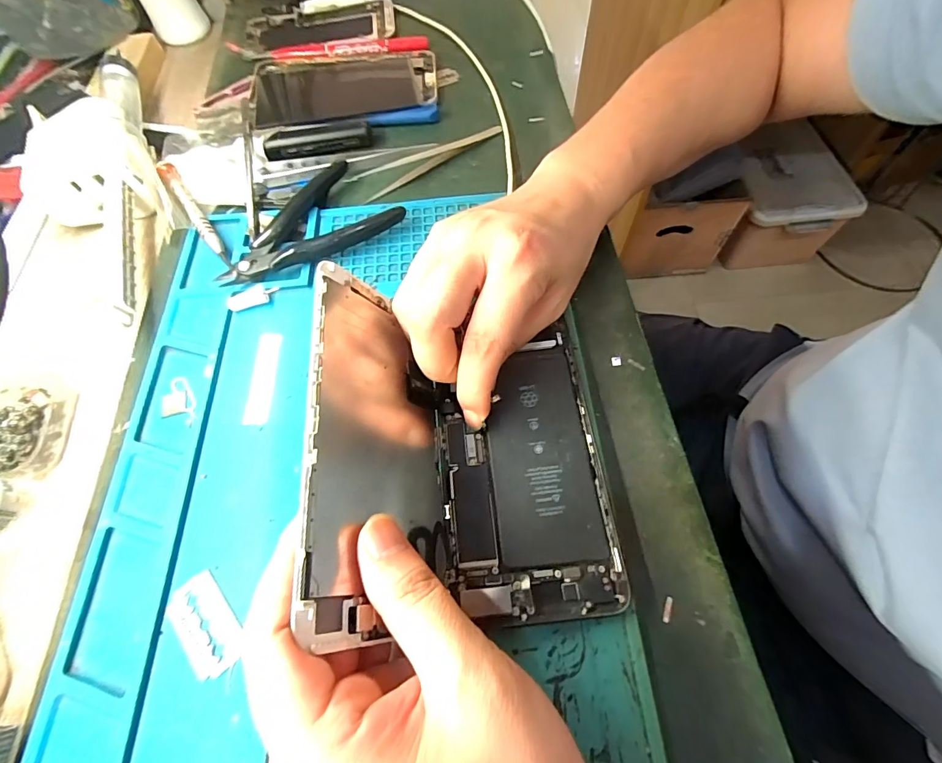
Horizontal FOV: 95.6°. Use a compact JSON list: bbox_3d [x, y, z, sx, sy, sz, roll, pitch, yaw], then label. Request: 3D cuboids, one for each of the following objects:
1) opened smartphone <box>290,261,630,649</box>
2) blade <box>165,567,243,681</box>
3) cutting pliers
[{"bbox_3d":[-0.003,0.023,0.189,0.127,0.071,0.147,-5,64,-1],"label":"opened smartphone"},{"bbox_3d":[-0.117,0.106,0.187,0.023,0.004,0.042,-41,70,-17],"label":"blade"},{"bbox_3d":[-0.116,-0.113,0.288,0.116,0.015,0.083,-27,66,-11],"label":"cutting pliers"}]

